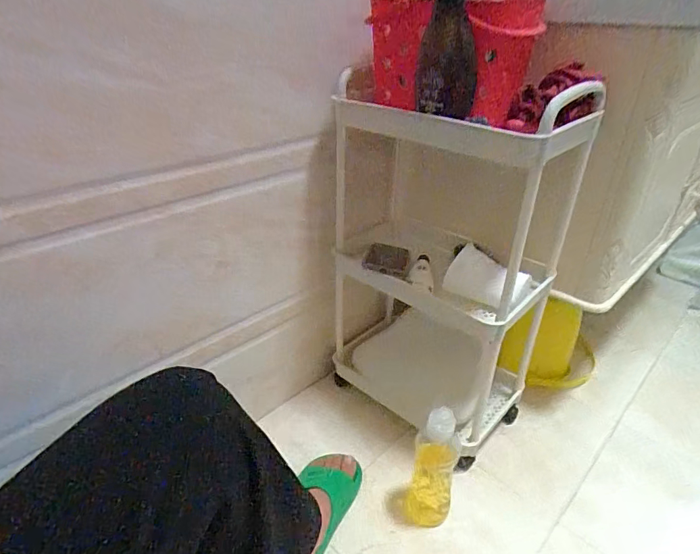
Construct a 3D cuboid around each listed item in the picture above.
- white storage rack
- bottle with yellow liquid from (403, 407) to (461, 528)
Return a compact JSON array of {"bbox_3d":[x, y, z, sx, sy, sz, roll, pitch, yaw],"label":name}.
[{"bbox_3d":[0.149,-0.026,0.868,0.410,0.607,0.253,26,39,37],"label":"white storage rack"},{"bbox_3d":[0.134,0.311,0.737,0.075,0.240,0.058,9,33,14],"label":"bottle with yellow liquid"}]

